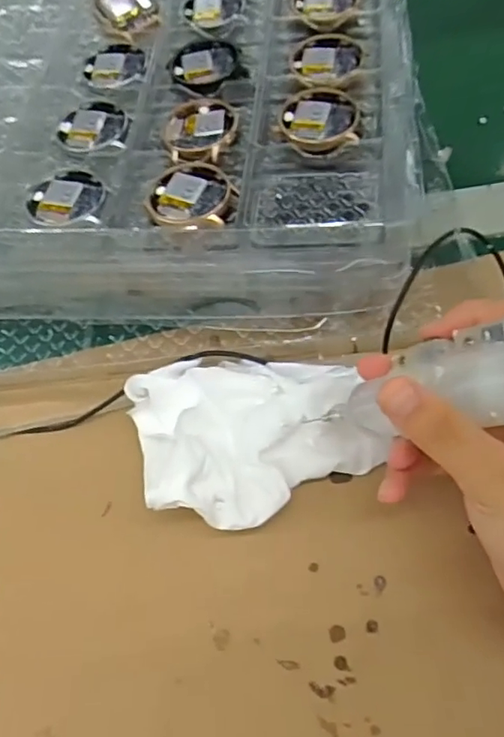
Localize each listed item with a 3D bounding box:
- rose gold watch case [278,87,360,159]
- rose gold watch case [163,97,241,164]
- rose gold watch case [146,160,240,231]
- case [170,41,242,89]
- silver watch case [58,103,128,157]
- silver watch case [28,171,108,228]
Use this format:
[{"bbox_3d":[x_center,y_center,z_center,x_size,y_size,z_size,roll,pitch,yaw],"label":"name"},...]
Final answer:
[{"bbox_3d":[0.038,-0.139,0.312,0.042,0.006,0.051,-8,63,3],"label":"rose gold watch case"},{"bbox_3d":[-0.029,-0.138,0.322,0.041,0.005,0.053,-6,63,4],"label":"rose gold watch case"},{"bbox_3d":[-0.031,-0.090,0.293,0.047,0.007,0.044,28,70,18],"label":"rose gold watch case"},{"bbox_3d":[-0.030,-0.192,0.353,0.041,0.005,0.038,-28,64,-8],"label":"case"},{"bbox_3d":[-0.090,-0.141,0.330,0.046,0.005,0.040,26,69,18],"label":"silver watch case"},{"bbox_3d":[-0.101,-0.093,0.304,0.042,0.006,0.040,3,64,8],"label":"silver watch case"}]

